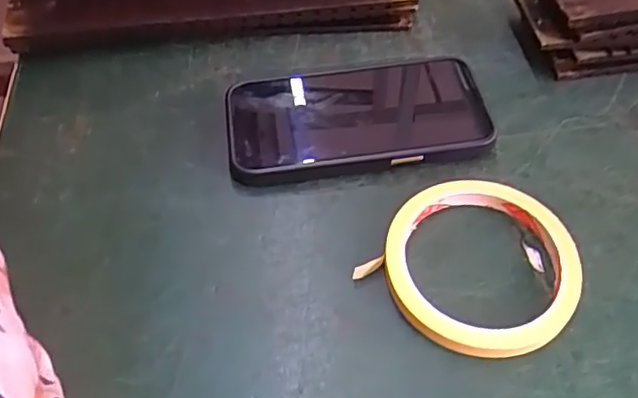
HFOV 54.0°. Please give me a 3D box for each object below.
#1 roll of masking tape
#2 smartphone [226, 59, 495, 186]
[{"bbox_3d":[0.080,0.031,0.311,0.094,0.014,0.095,0,52,0],"label":"roll of masking tape"},{"bbox_3d":[0.020,-0.051,0.373,0.147,0.013,0.085,-7,52,-5],"label":"smartphone"}]

